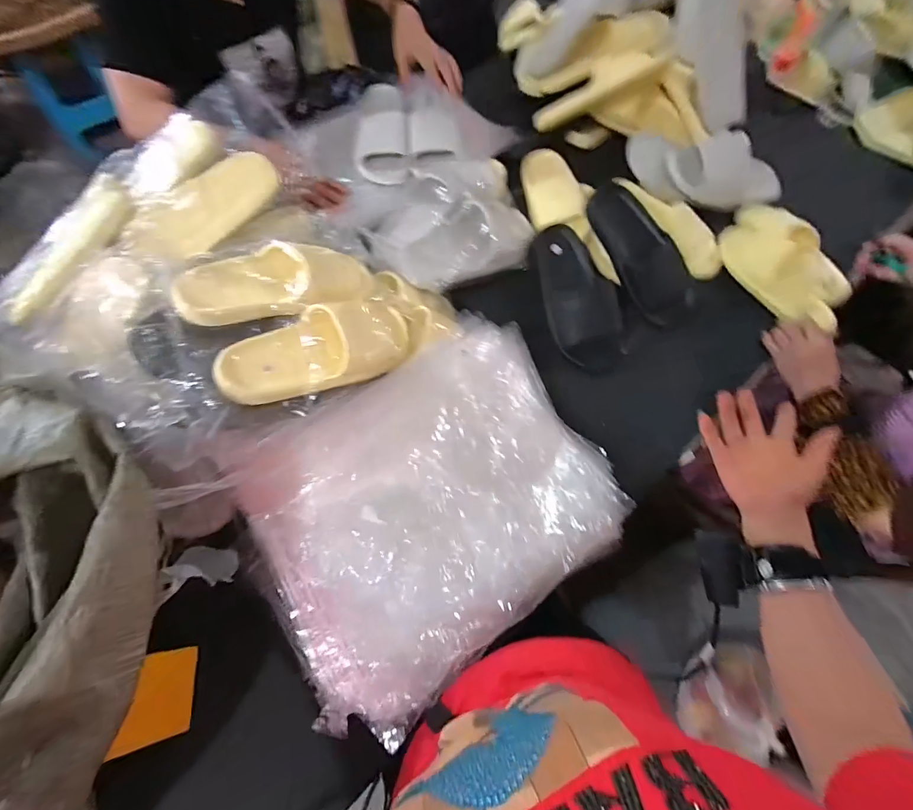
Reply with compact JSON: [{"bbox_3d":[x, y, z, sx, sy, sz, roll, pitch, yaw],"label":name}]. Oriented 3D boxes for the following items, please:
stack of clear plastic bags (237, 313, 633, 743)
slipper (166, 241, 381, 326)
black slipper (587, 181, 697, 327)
[{"bbox_3d":[-0.029,0.120,0.515,0.447,0.075,0.345,-34,72,-15],"label":"stack of clear plastic bags"},{"bbox_3d":[-0.219,-0.167,0.542,0.256,0.069,0.107,-23,68,-37],"label":"slipper"},{"bbox_3d":[0.332,-0.271,0.741,0.105,0.061,0.278,-34,93,-15],"label":"black slipper"}]

